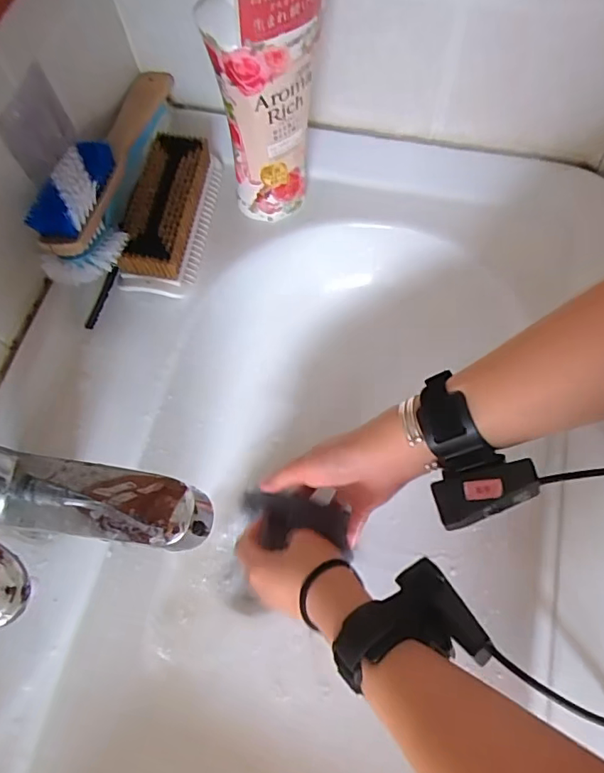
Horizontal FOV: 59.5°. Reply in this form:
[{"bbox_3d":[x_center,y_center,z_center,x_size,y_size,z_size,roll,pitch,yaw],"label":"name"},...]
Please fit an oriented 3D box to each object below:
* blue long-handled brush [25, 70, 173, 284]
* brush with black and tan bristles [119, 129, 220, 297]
[{"bbox_3d":[-0.163,-0.201,0.447,0.046,0.060,0.238,7,68,6],"label":"blue long-handled brush"},{"bbox_3d":[-0.118,-0.158,0.477,0.069,0.039,0.149,5,68,5],"label":"brush with black and tan bristles"}]

